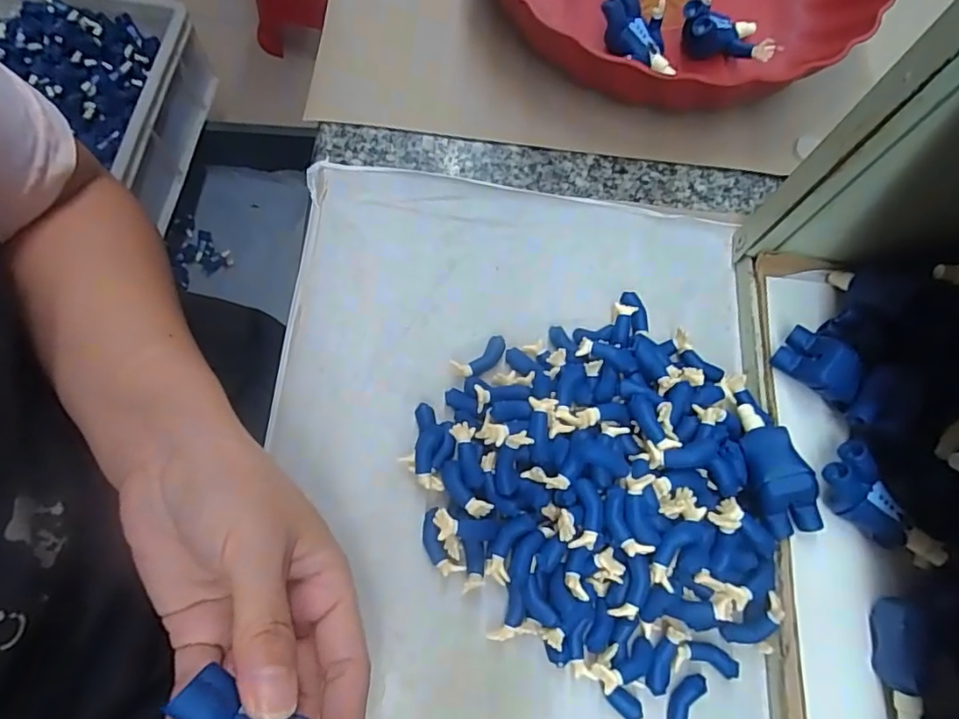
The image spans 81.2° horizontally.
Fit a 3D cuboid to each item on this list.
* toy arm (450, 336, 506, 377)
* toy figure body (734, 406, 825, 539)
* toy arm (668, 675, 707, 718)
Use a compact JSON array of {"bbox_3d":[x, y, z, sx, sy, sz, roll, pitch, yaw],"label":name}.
[{"bbox_3d":[0.001,-0.001,0.273,0.028,0.006,0.012,-33,74,-10],"label":"toy arm"},{"bbox_3d":[0.126,0.047,0.242,0.023,0.020,0.057,-15,72,-5],"label":"toy figure body"},{"bbox_3d":[0.086,0.145,0.231,0.012,0.005,0.028,20,73,7],"label":"toy arm"}]

